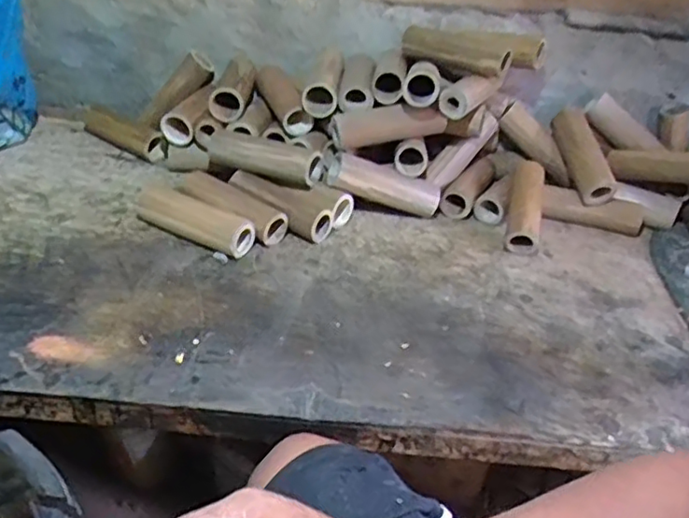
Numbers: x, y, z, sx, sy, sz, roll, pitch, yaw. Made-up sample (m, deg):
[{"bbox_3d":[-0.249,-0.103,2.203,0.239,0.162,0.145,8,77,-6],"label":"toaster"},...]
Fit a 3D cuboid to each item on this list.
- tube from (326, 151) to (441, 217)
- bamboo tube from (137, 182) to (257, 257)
[{"bbox_3d":[0.068,-0.120,1.004,0.185,0.057,0.056,17,32,-16],"label":"tube"},{"bbox_3d":[-0.225,-0.057,0.929,0.194,0.053,0.058,23,39,25],"label":"bamboo tube"}]

